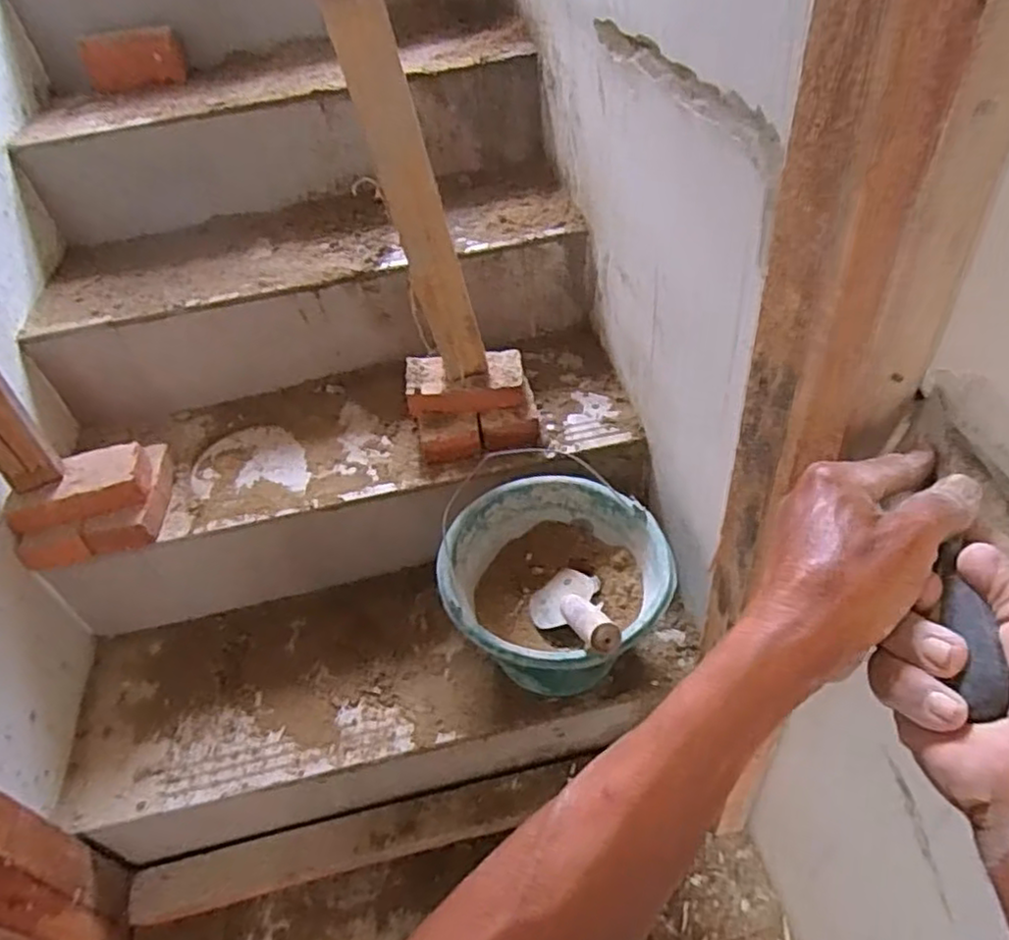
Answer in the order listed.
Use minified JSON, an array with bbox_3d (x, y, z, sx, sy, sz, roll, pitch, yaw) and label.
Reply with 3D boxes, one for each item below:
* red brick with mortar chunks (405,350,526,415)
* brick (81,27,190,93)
[{"bbox_3d":[-0.054,-0.121,0.948,0.161,0.043,0.082,-8,45,0],"label":"red brick with mortar chunks"},{"bbox_3d":[-0.636,-0.708,1.181,0.164,0.081,0.058,-18,46,-10],"label":"brick"}]

